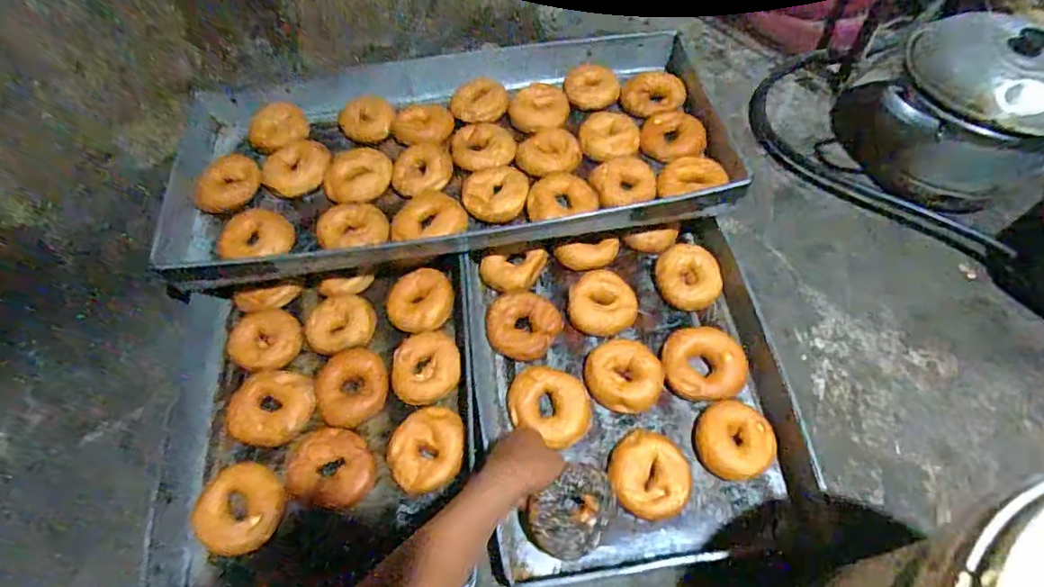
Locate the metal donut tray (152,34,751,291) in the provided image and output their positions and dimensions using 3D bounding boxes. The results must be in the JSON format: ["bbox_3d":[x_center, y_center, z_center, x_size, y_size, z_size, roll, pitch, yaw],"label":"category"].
[{"bbox_3d":[-0.121,-0.235,0.856,0.835,0.084,0.404,-8,63,-2],"label":"metal donut tray"}]

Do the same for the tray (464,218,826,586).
[{"bbox_3d":[0.133,0.097,0.690,0.379,0.060,0.441,-10,64,-3],"label":"tray"}]

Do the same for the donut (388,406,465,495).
[{"bbox_3d":[-0.117,0.193,0.676,0.090,0.033,0.105,-8,63,-2],"label":"donut"}]

